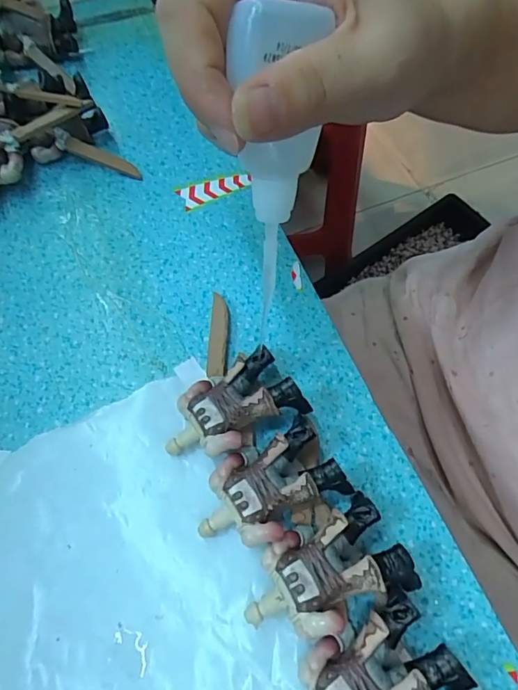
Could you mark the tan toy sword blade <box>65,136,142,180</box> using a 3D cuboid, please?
[{"bbox_3d":[-0.088,-0.108,0.266,0.044,0.005,0.008,22,64,-8],"label":"tan toy sword blade"}]

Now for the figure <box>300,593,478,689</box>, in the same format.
[{"bbox_3d":[0.036,0.115,0.157,0.056,0.024,0.034,-33,68,-16],"label":"figure"}]

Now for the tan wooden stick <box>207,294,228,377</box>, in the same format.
[{"bbox_3d":[-0.020,-0.006,0.226,0.009,0.005,0.047,2,63,0],"label":"tan wooden stick"}]

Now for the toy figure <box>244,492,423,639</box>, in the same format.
[{"bbox_3d":[0.024,0.085,0.172,0.059,0.024,0.034,-23,66,-12],"label":"toy figure"}]

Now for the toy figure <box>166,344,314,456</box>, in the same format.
[{"bbox_3d":[-0.013,0.028,0.199,0.057,0.023,0.035,-31,68,-15],"label":"toy figure"}]

